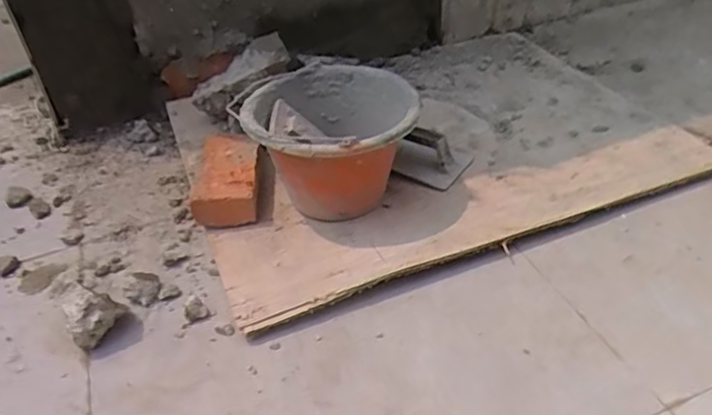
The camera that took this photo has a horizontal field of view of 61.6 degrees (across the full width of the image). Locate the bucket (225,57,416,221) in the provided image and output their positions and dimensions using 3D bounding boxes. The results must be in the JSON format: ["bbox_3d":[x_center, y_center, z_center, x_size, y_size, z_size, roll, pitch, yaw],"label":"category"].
[{"bbox_3d":[-0.039,-0.103,0.943,0.254,0.181,0.254,-4,39,3],"label":"bucket"}]

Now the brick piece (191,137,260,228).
[{"bbox_3d":[-0.206,-0.041,0.979,0.104,0.065,0.160,-6,39,0],"label":"brick piece"}]

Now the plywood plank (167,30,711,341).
[{"bbox_3d":[0.119,-0.135,1.085,0.829,0.030,0.614,-17,40,-13],"label":"plywood plank"}]

